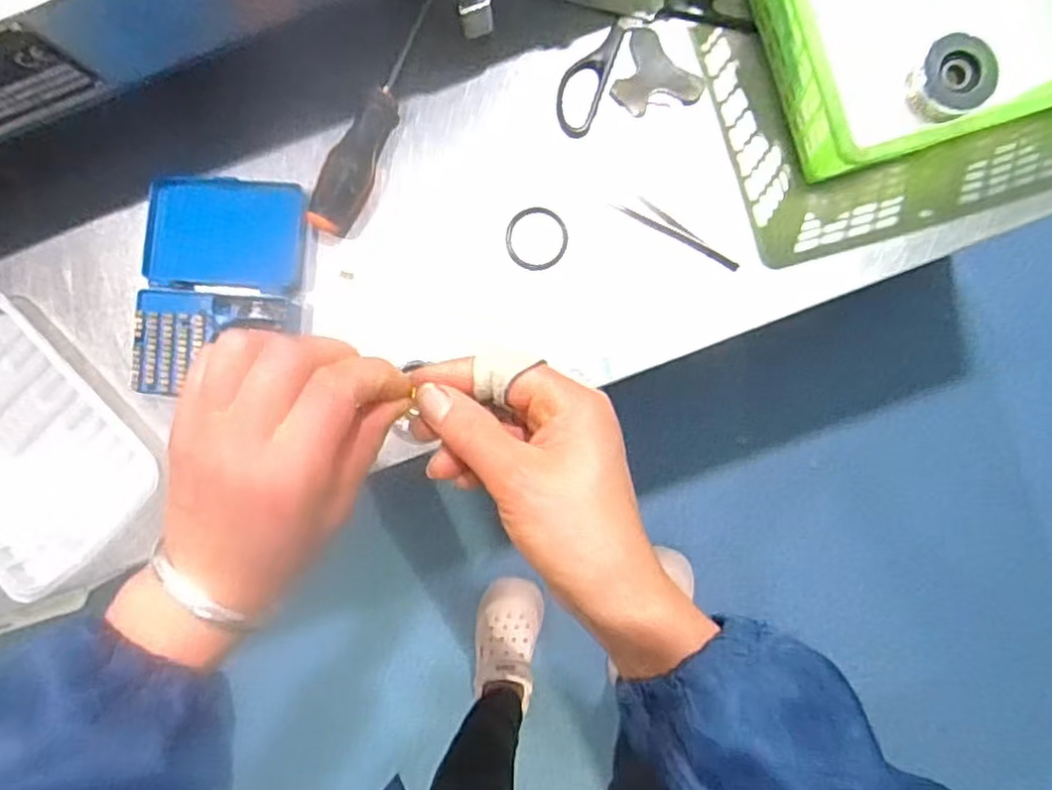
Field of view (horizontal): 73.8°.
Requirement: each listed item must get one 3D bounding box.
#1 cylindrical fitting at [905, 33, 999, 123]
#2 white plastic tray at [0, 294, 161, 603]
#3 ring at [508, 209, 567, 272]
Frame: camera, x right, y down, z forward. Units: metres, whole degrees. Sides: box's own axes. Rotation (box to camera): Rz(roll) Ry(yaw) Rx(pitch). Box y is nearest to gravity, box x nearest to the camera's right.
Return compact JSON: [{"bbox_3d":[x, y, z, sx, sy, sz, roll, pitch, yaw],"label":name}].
[{"bbox_3d":[0.262,-0.195,0.436,0.052,0.028,0.044,-32,89,2],"label":"cylindrical fitting"},{"bbox_3d":[-0.351,0.032,0.476,0.126,0.022,0.179,-43,89,2],"label":"white plastic tray"},{"bbox_3d":[0.007,-0.104,0.465,0.041,0.004,0.042,8,91,2],"label":"ring"}]

